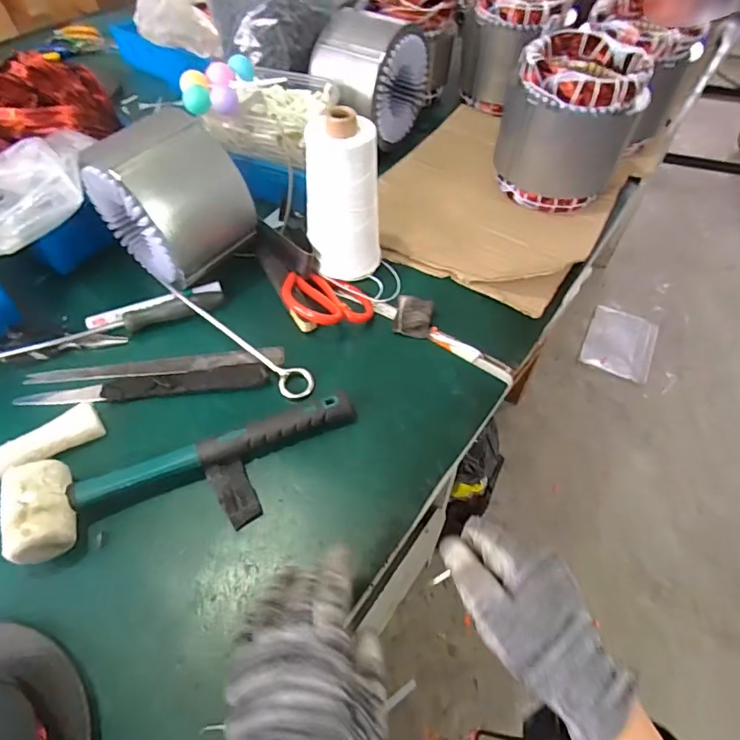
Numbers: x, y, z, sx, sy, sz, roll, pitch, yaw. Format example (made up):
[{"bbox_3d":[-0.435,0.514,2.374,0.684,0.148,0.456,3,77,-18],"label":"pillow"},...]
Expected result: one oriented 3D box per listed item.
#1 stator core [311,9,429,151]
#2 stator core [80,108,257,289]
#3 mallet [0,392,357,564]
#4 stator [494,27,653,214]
[{"bbox_3d":[0.001,-0.401,0.678,0.110,0.134,0.146,31,60,21],"label":"stator core"},{"bbox_3d":[-0.209,-0.174,0.527,0.129,0.146,0.107,36,62,24],"label":"stator core"},{"bbox_3d":[-0.155,0.069,0.422,0.286,0.047,0.077,-24,57,-16],"label":"mallet"},{"bbox_3d":[0.243,-0.303,0.601,0.146,0.147,0.126,26,58,18],"label":"stator"}]

